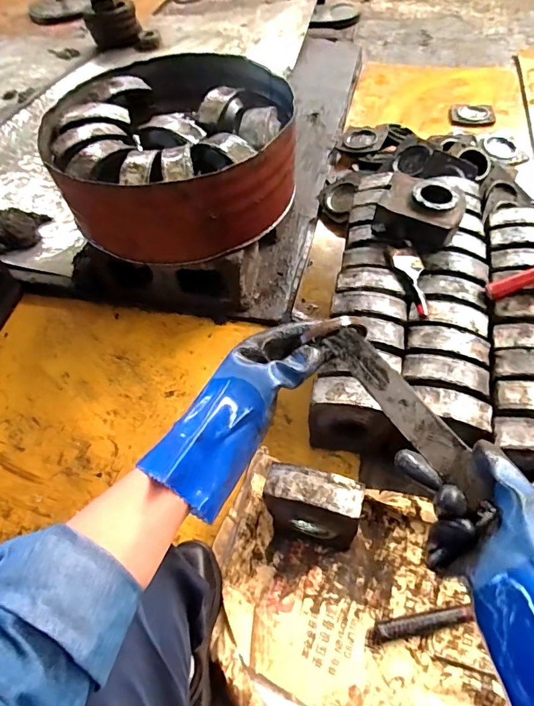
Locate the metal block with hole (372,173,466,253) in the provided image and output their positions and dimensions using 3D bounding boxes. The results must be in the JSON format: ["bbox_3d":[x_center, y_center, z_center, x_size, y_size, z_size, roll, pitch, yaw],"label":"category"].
[{"bbox_3d":[0.343,-0.310,0.969,0.174,0.105,0.127,24,60,19],"label":"metal block with hole"}]

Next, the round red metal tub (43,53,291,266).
[{"bbox_3d":[-0.206,-0.453,0.994,0.525,0.207,0.458,-3,55,2],"label":"round red metal tub"}]

